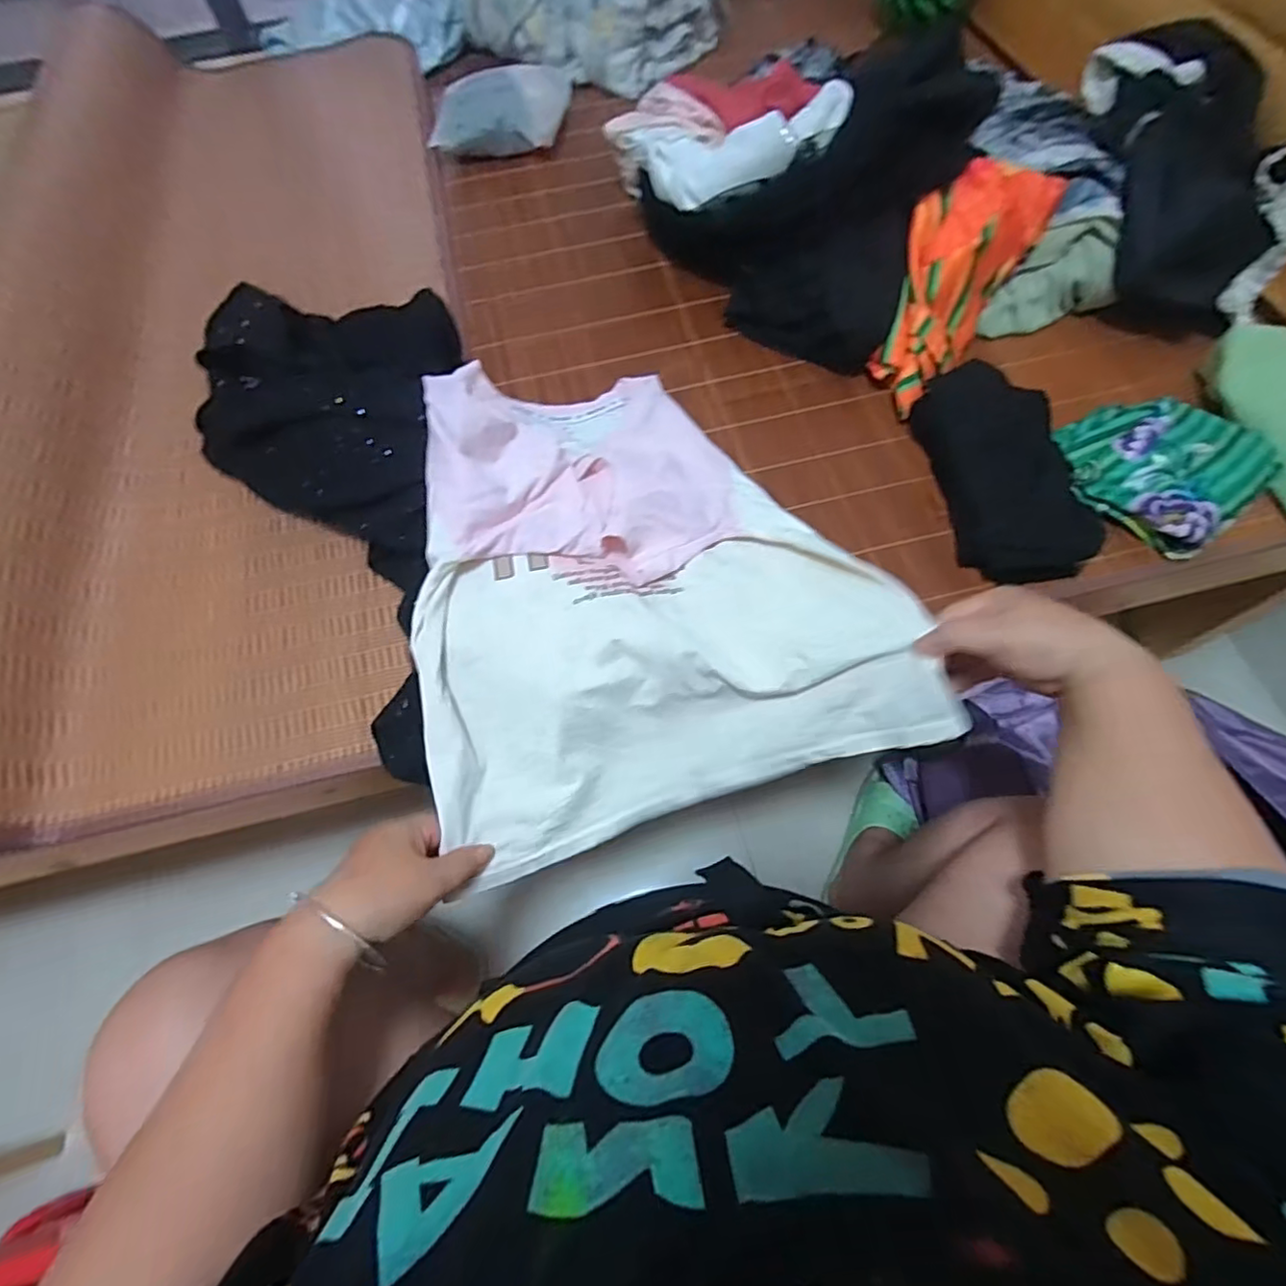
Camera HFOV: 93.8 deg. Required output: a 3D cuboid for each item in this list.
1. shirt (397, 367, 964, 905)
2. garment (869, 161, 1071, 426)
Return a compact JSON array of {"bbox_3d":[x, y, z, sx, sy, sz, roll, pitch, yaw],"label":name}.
[{"bbox_3d":[-0.010,-0.067,0.517,0.356,0.130,0.415,-15,64,-4],"label":"shirt"},{"bbox_3d":[0.285,-0.333,0.576,0.104,0.074,0.239,30,93,16],"label":"garment"}]

